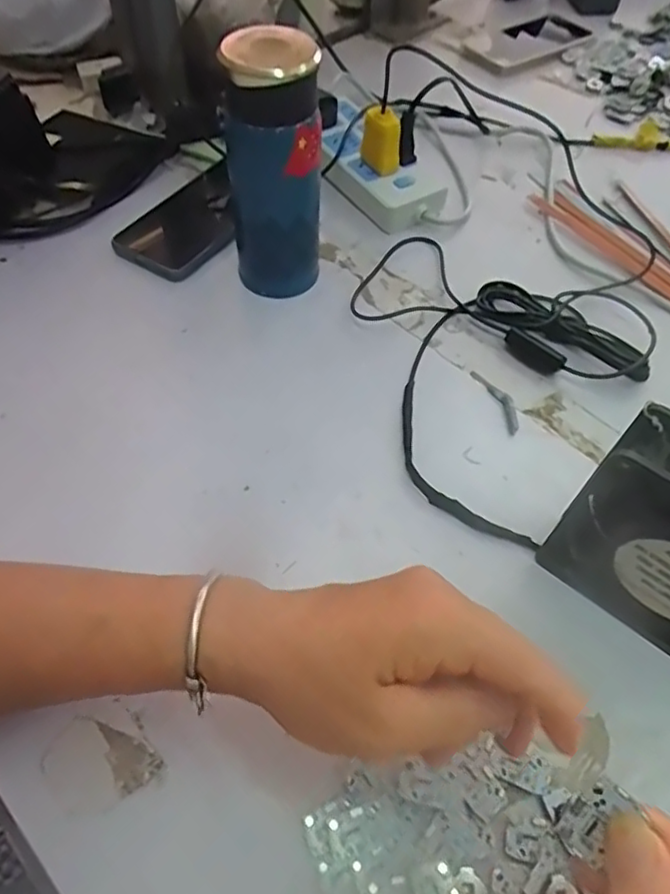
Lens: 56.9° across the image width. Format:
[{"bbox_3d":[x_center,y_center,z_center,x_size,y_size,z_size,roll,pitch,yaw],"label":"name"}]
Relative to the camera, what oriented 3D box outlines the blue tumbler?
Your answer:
[{"bbox_3d":[-0.043,-0.187,0.434,0.064,0.171,0.051,-3,56,-5],"label":"blue tumbler"}]

